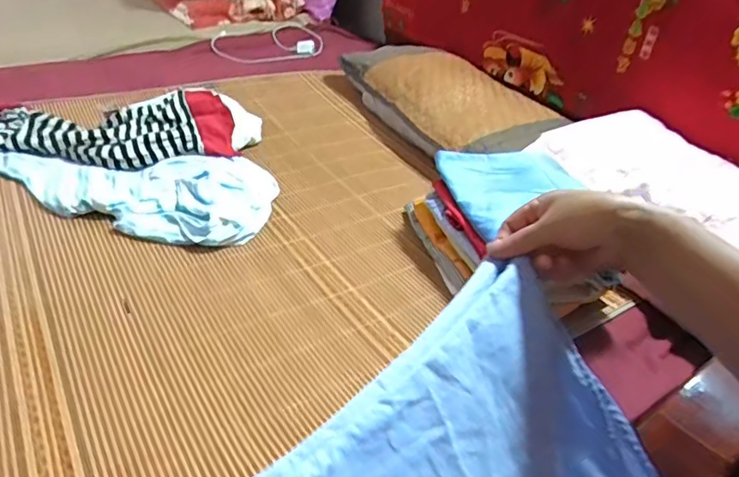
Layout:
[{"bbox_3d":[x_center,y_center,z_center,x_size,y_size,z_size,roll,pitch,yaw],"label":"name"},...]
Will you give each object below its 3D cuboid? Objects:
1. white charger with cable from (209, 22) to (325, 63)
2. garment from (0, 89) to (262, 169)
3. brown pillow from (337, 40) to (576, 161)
[{"bbox_3d":[-0.302,-0.586,1.560,0.334,0.049,0.249,-6,38,-18],"label":"white charger with cable"},{"bbox_3d":[-0.487,-0.205,0.942,0.570,0.055,0.233,-6,38,-18],"label":"garment"},{"bbox_3d":[0.196,-0.316,1.216,0.321,0.112,0.541,-12,40,-26],"label":"brown pillow"}]

